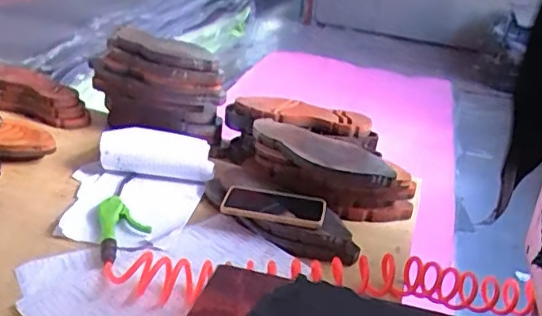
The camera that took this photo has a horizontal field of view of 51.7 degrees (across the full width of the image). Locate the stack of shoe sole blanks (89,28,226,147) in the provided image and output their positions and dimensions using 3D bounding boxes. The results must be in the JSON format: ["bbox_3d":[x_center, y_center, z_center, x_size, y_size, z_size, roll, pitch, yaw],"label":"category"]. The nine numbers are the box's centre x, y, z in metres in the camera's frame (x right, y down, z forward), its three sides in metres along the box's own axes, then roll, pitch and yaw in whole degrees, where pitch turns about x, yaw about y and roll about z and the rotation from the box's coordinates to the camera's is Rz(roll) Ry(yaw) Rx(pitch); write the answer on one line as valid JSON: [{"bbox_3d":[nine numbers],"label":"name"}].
[{"bbox_3d":[-0.243,-0.143,1.127,0.306,0.188,0.100,18,28,23],"label":"stack of shoe sole blanks"}]

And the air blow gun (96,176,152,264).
[{"bbox_3d":[-0.241,0.094,0.901,0.075,0.025,0.240,-4,28,-20],"label":"air blow gun"}]

